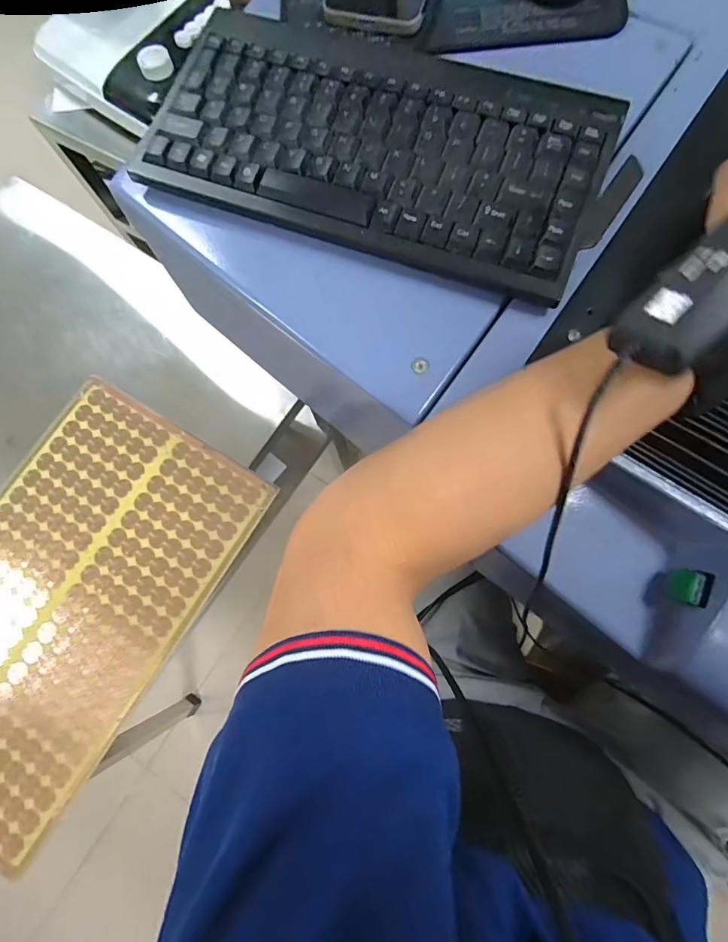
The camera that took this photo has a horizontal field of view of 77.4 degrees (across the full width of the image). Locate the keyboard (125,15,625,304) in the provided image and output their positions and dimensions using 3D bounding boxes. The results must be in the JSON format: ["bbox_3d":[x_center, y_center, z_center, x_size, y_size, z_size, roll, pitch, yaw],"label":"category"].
[{"bbox_3d":[0.005,-0.213,0.294,0.285,0.022,0.147,21,77,5],"label":"keyboard"}]

